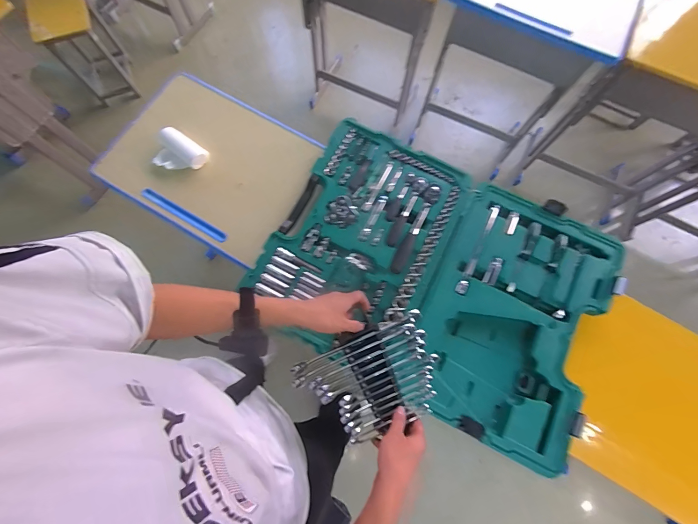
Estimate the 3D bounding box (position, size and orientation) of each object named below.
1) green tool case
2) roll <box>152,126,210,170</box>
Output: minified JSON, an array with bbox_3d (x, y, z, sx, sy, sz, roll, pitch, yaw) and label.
[{"bbox_3d":[0.200,0.029,0.742,0.748,0.062,0.553,27,75,6],"label":"green tool case"},{"bbox_3d":[-0.448,-0.280,0.840,0.125,0.054,0.099,31,76,7],"label":"roll"}]

